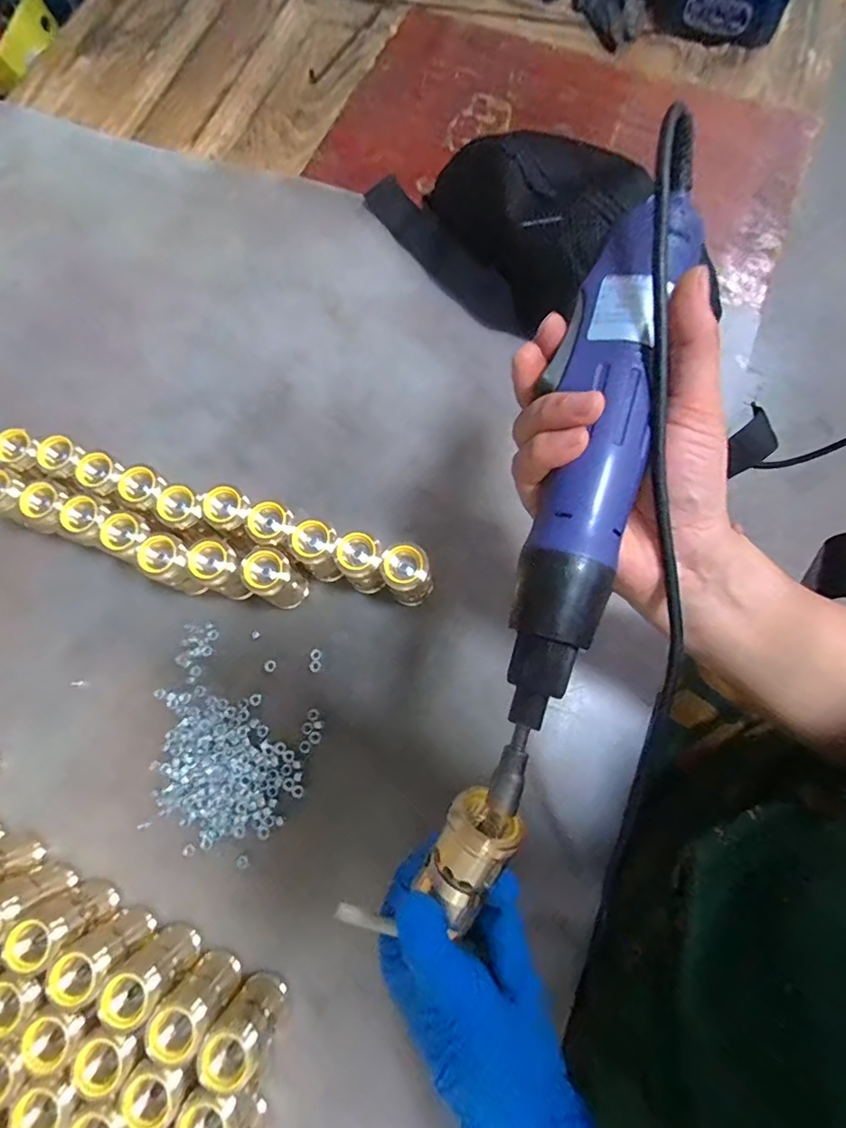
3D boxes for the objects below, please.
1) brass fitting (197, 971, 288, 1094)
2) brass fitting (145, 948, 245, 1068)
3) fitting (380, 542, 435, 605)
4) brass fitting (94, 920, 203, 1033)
[{"bbox_3d":[-0.104,0.271,0.310,0.030,0.057,0.032,35,79,10],"label":"brass fitting"},{"bbox_3d":[-0.134,0.260,0.314,0.029,0.058,0.031,35,79,10],"label":"brass fitting"},{"bbox_3d":[-0.011,0.009,0.369,0.032,0.067,0.032,0,75,2],"label":"fitting"},{"bbox_3d":[-0.162,0.245,0.320,0.032,0.059,0.029,-42,78,-9],"label":"brass fitting"}]

